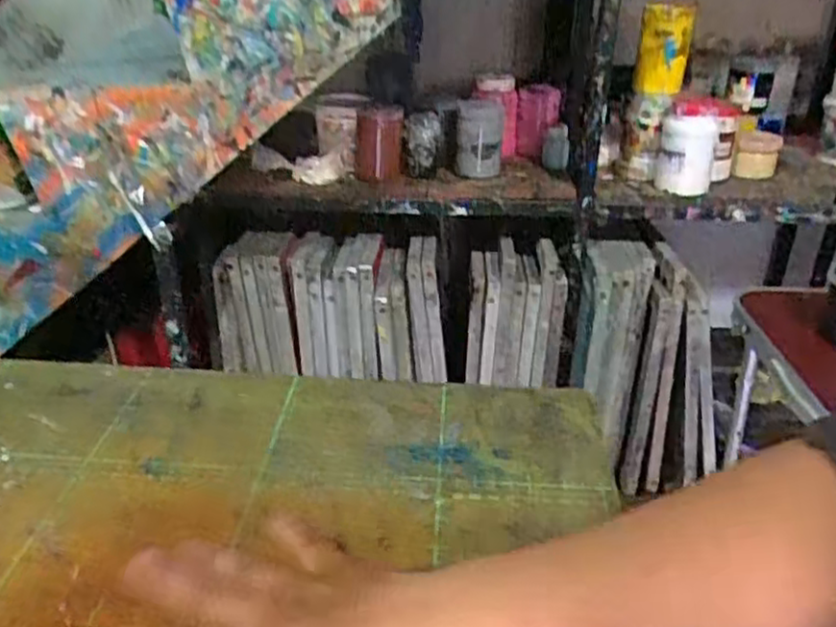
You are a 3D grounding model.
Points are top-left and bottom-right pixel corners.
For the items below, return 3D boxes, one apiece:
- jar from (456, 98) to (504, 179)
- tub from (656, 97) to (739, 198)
[{"bbox_3d":[0.121,-0.336,1.432,0.096,0.156,0.076,5,28,6],"label":"jar"},{"bbox_3d":[0.506,-0.314,1.358,0.109,0.169,0.101,10,29,14],"label":"tub"}]

